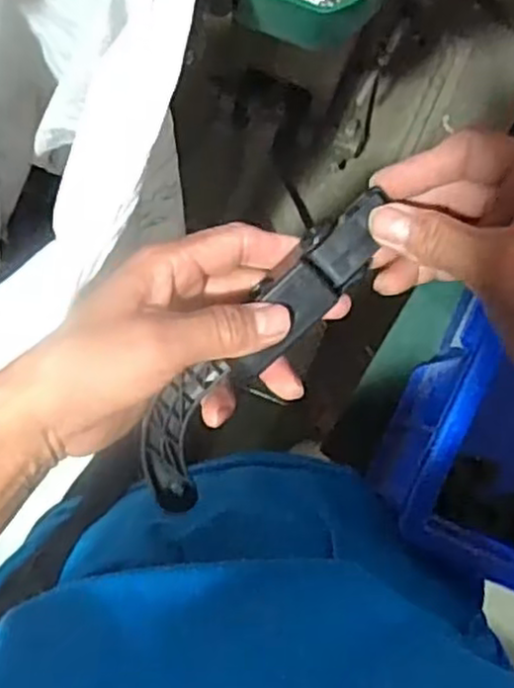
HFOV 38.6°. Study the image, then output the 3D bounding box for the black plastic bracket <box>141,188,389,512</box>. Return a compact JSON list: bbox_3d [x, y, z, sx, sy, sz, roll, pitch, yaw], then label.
[{"bbox_3d":[-0.002,0.007,0.335,0.042,0.018,0.173,40,111,1],"label":"black plastic bracket"}]

